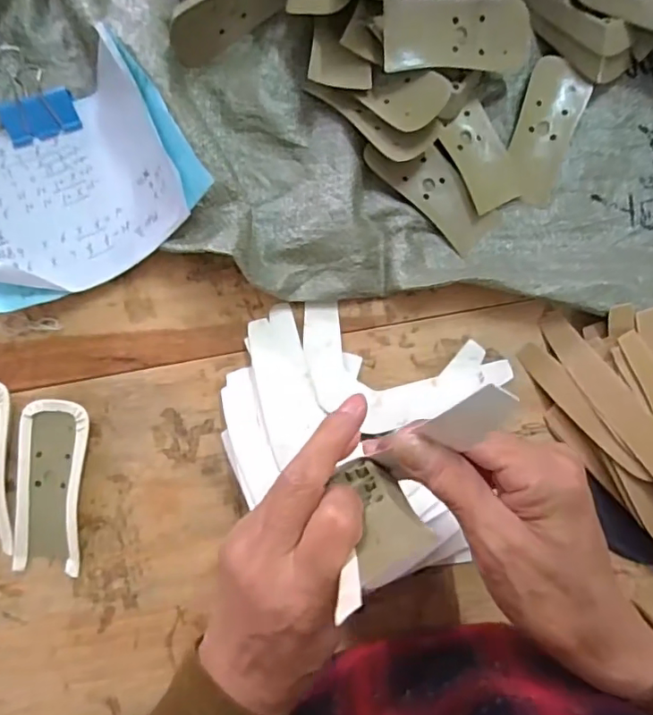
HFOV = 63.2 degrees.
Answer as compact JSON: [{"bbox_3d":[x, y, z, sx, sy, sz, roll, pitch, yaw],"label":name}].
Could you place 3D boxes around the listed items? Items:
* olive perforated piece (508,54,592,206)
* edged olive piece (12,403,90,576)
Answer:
[{"bbox_3d":[0.161,-0.166,0.391,0.042,0.016,0.101,17,86,2],"label":"olive perforated piece"},{"bbox_3d":[-0.191,0.089,0.368,0.044,0.015,0.116,5,85,1],"label":"edged olive piece"}]

